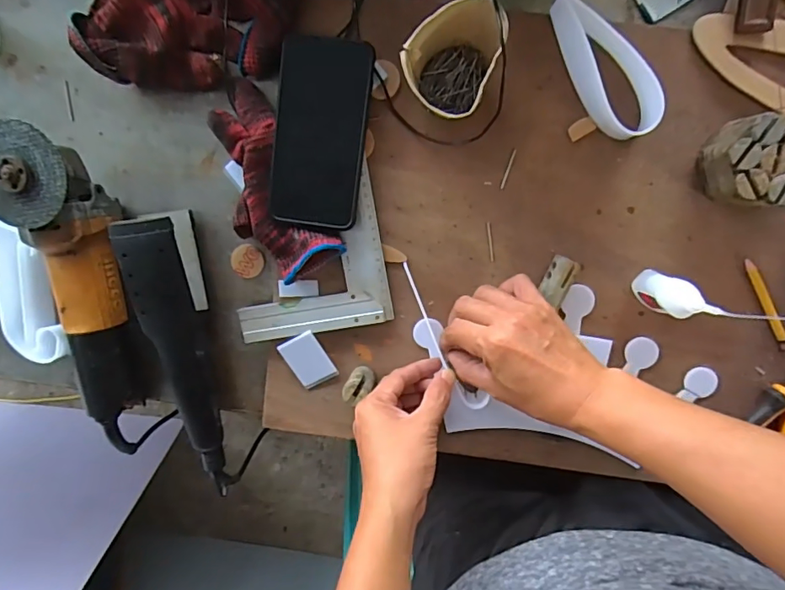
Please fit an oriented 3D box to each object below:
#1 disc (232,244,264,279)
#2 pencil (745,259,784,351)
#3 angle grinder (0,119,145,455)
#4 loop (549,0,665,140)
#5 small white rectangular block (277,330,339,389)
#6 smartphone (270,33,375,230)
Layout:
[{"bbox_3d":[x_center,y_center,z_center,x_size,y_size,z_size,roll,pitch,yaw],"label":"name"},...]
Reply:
[{"bbox_3d":[-0.148,-0.034,0.510,0.033,0.004,0.032,1,102,4],"label":"disc"},{"bbox_3d":[0.347,0.010,0.462,0.010,0.005,0.093,-28,98,9],"label":"pencil"},{"bbox_3d":[-0.299,0.006,0.489,0.082,0.070,0.330,-4,111,6],"label":"angle grinder"},{"bbox_3d":[0.181,-0.194,0.426,0.049,0.041,0.131,-27,97,9],"label":"loop"},{"bbox_3d":[-0.084,0.066,0.500,0.040,0.004,0.055,-26,105,16],"label":"small white rectangular block"},{"bbox_3d":[-0.064,-0.143,0.447,0.079,0.014,0.160,8,100,0],"label":"smartphone"}]

